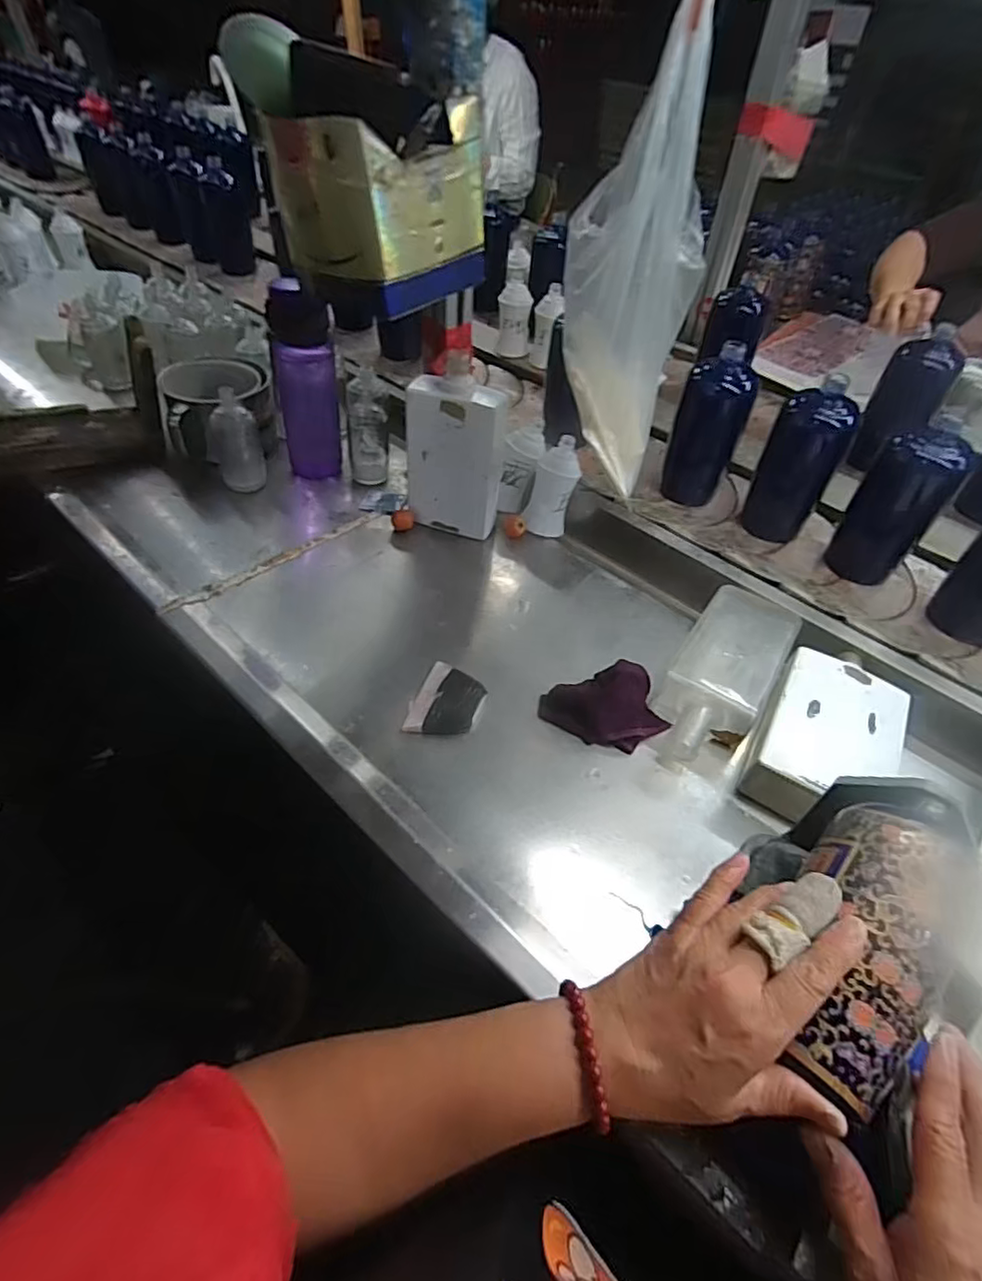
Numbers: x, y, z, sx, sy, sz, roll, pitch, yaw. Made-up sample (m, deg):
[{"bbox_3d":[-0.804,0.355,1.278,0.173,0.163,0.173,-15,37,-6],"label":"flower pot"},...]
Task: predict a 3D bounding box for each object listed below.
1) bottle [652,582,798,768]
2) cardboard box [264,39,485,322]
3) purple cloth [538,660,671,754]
[{"bbox_3d":[0.227,0.033,0.584,0.089,0.039,0.227,27,51,20],"label":"bottle"},{"bbox_3d":[-0.100,-0.392,0.526,0.138,0.137,0.151,27,51,20],"label":"cardboard box"},{"bbox_3d":[0.106,0.064,0.550,0.101,0.033,0.071,-15,50,-17],"label":"purple cloth"}]

